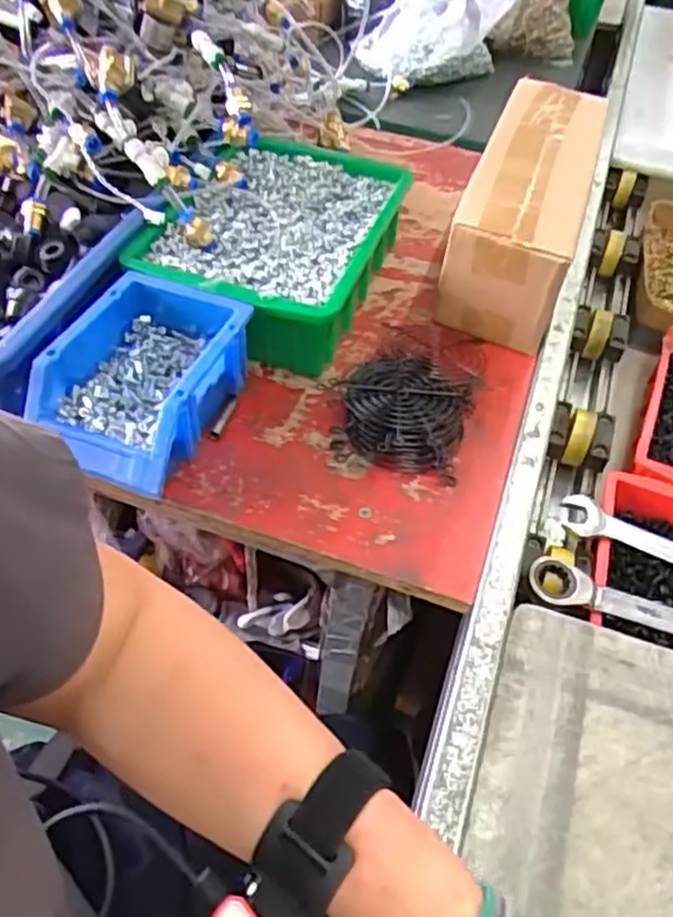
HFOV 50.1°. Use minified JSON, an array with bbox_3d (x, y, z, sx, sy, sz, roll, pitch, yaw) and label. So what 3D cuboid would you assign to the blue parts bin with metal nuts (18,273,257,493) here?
[{"bbox_3d":[-0.136,-0.050,0.515,0.108,0.076,0.151,19,52,13],"label":"blue parts bin with metal nuts"}]

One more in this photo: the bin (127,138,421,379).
[{"bbox_3d":[-0.042,-0.185,0.636,0.177,0.077,0.262,21,52,15],"label":"bin"}]

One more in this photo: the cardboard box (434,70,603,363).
[{"bbox_3d":[0.184,-0.250,0.689,0.098,0.096,0.328,16,51,11],"label":"cardboard box"}]

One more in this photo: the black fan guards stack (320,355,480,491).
[{"bbox_3d":[0.046,-0.040,0.547,0.106,0.030,0.104,13,51,9],"label":"black fan guards stack"}]

